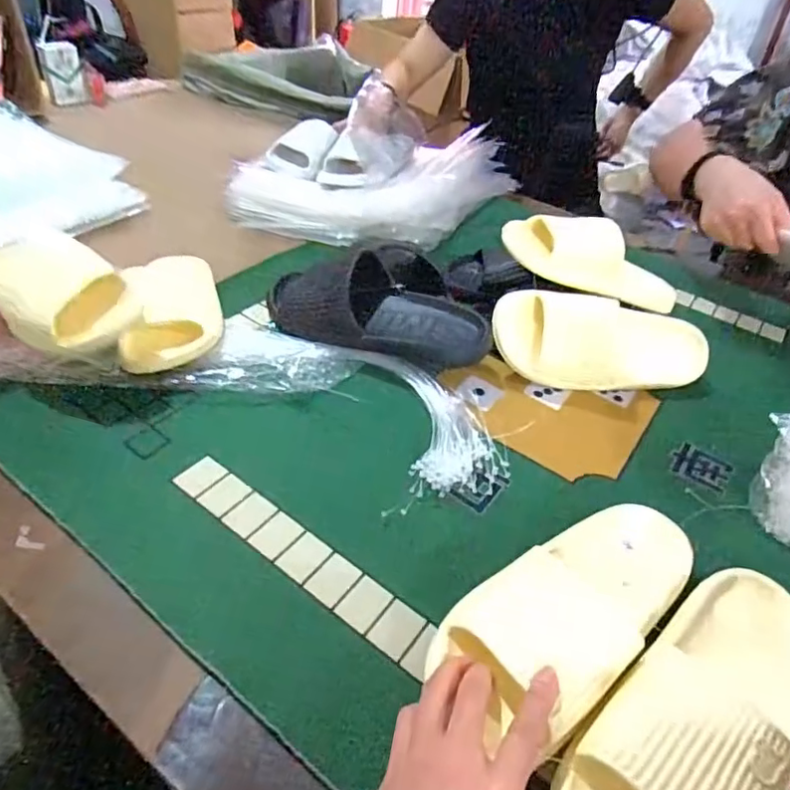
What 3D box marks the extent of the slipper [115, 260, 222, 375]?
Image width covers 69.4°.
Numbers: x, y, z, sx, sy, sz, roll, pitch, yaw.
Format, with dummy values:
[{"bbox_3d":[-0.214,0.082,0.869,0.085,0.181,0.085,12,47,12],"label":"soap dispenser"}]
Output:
[{"bbox_3d":[-0.249,-0.119,0.641,0.094,0.071,0.228,-5,42,-13],"label":"slipper"}]

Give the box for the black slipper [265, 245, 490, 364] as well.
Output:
[{"bbox_3d":[-0.019,-0.104,0.653,0.256,0.075,0.085,10,41,5],"label":"black slipper"}]

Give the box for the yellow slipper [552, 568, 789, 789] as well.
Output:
[{"bbox_3d":[0.204,0.198,0.362,0.251,0.052,0.100,-29,51,-36],"label":"yellow slipper"}]

